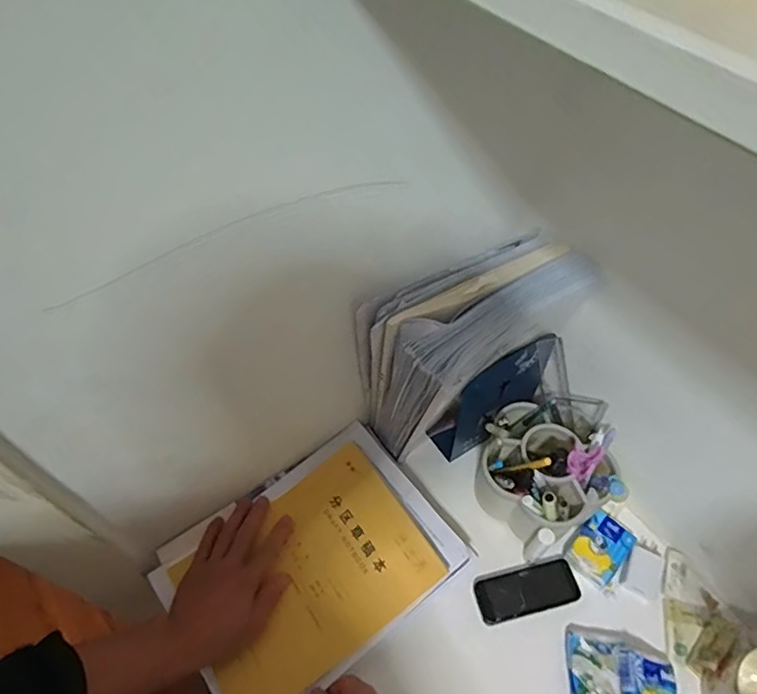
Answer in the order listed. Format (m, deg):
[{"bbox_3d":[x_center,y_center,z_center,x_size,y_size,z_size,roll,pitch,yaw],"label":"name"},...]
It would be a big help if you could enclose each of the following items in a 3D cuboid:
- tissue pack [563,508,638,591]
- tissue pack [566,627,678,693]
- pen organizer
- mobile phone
[{"bbox_3d":[0.265,0.238,0.651,0.057,0.017,0.080,36,62,24],"label":"tissue pack"},{"bbox_3d":[0.251,0.349,0.562,0.114,0.030,0.071,17,55,12],"label":"tissue pack"},{"bbox_3d":[0.198,0.143,0.648,0.136,0.140,0.146,0,54,0],"label":"pen organizer"},{"bbox_3d":[0.171,0.281,0.629,0.117,0.006,0.051,-11,54,-8],"label":"mobile phone"}]

